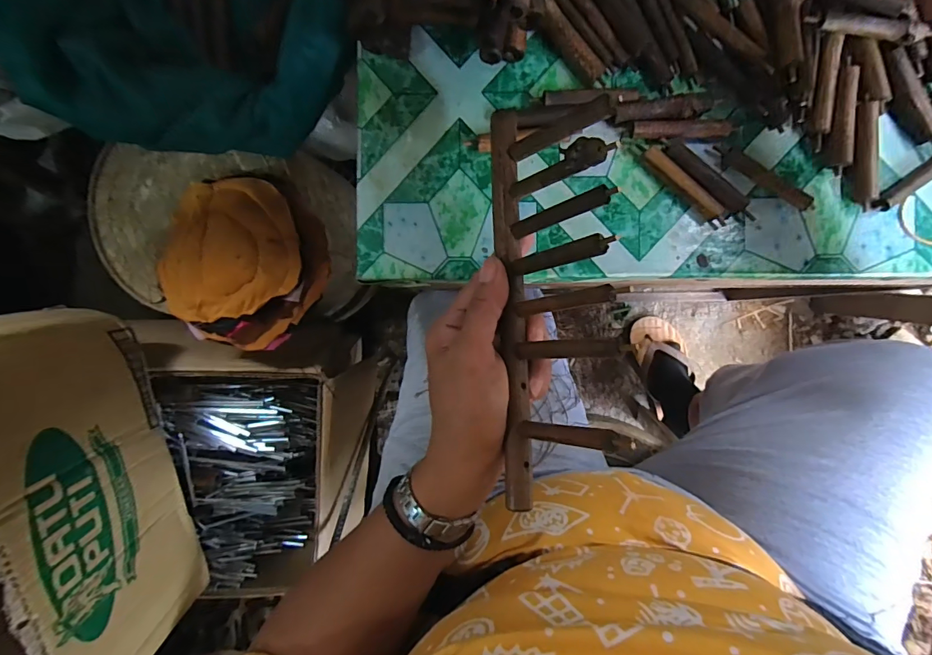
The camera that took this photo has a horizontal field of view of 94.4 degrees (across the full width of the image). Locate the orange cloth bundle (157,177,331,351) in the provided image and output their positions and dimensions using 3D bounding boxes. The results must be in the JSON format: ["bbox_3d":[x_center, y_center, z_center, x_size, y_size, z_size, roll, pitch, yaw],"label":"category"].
[{"bbox_3d":[-0.253,-0.073,0.478,0.183,0.041,0.173,0,92,3],"label":"orange cloth bundle"}]

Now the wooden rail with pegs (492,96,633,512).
[{"bbox_3d":[0.042,-0.016,0.230,0.017,0.081,0.217,1,88,-35],"label":"wooden rail with pegs"}]

